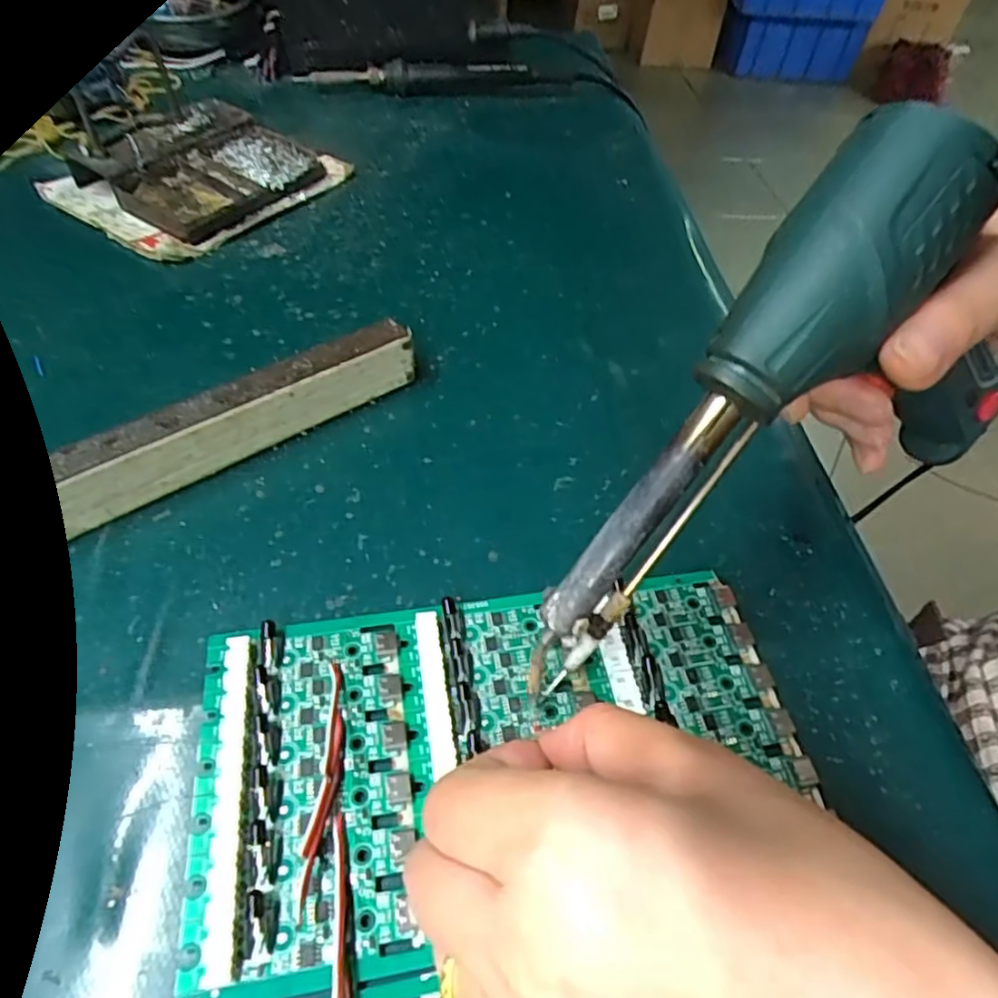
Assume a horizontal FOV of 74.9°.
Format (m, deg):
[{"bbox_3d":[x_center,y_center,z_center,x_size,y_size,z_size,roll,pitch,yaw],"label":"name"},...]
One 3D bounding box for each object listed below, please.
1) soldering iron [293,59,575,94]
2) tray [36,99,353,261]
[{"bbox_3d":[-0.051,-0.341,0.531,0.218,0.027,0.015,-2,51,-5],"label":"soldering iron"},{"bbox_3d":[-0.189,-0.207,0.410,0.119,0.033,0.141,28,54,18],"label":"tray"}]

